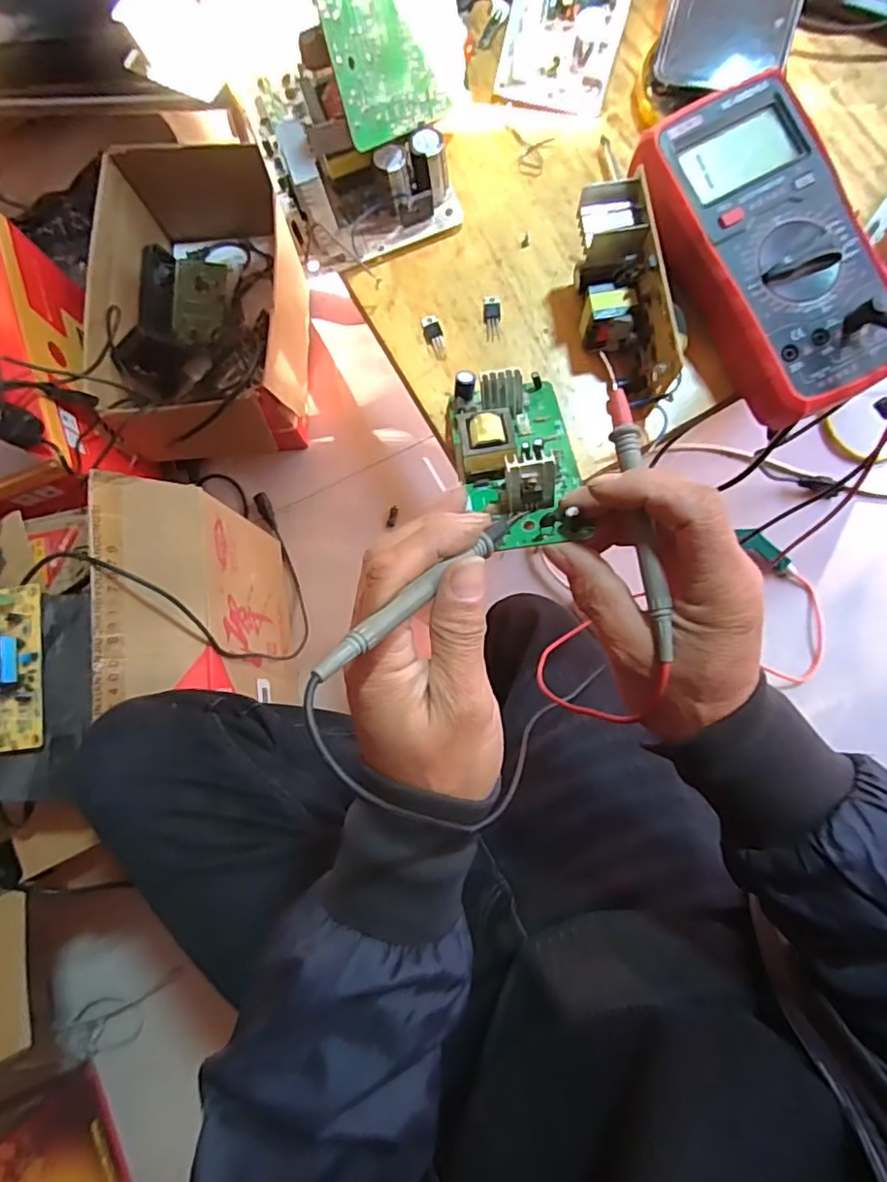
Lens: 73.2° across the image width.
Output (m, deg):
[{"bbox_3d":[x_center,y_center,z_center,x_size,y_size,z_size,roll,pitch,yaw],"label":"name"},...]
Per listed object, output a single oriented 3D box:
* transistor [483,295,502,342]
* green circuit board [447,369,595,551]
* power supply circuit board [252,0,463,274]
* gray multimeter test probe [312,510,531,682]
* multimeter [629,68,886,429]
[{"bbox_3d":[0.031,-0.175,0.381,0.011,0.004,0.031,-2,82,5],"label":"transistor"},{"bbox_3d":[0.037,-0.081,0.324,0.065,0.035,0.124,-4,56,1],"label":"green circuit board"},{"bbox_3d":[-0.052,-0.281,0.348,0.116,0.109,0.115,-12,81,4],"label":"power supply circuit board"},{"bbox_3d":[-0.001,-0.006,0.258,0.011,0.014,0.146,44,49,10],"label":"gray multimeter test probe"},{"bbox_3d":[0.181,-0.185,0.334,0.095,0.043,0.180,-25,80,1],"label":"multimeter"}]

